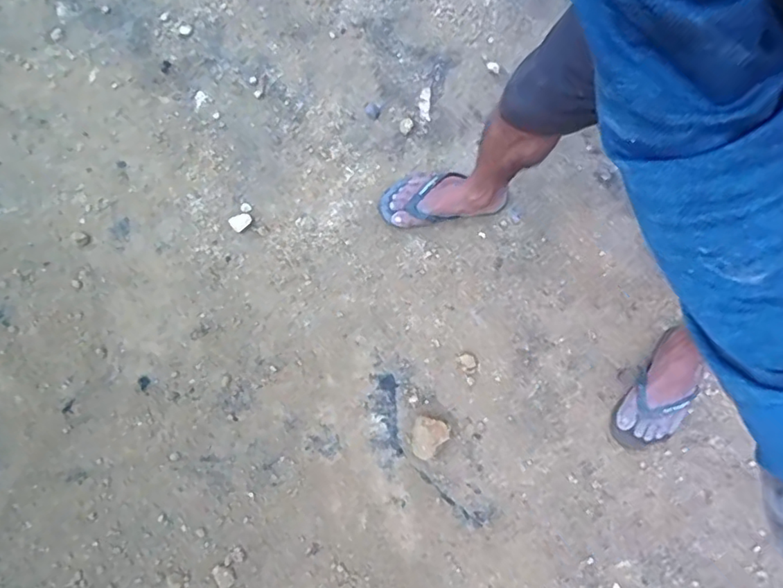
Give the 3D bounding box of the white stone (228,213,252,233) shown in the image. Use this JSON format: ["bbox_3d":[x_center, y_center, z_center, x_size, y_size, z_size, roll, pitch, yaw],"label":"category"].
[{"bbox_3d":[-0.320,-0.155,1.173,0.044,0.021,0.029,-43,80,-9],"label":"white stone"}]

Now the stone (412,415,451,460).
[{"bbox_3d":[0.072,0.276,1.054,0.063,0.052,0.076,18,78,5],"label":"stone"}]

